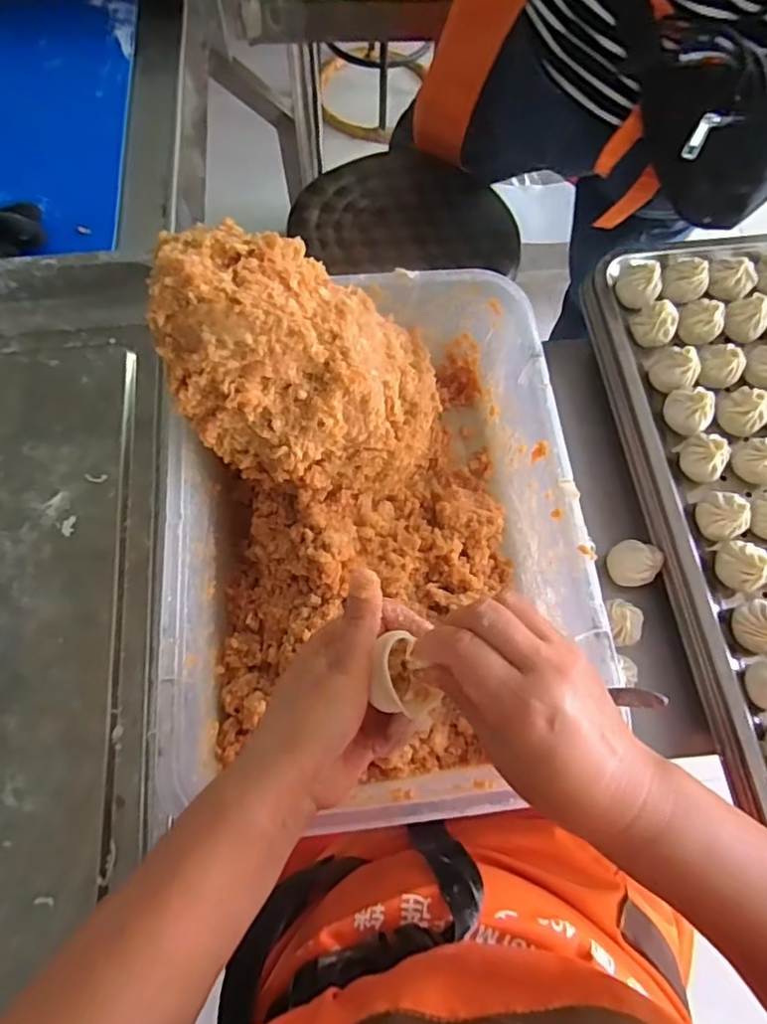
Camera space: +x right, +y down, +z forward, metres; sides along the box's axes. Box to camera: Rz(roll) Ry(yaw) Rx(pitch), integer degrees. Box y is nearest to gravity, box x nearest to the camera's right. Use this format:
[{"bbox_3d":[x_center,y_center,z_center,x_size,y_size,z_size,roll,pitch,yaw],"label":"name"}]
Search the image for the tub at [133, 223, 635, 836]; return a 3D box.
[{"bbox_3d":[-0.007,-0.027,0.409,0.271,0.221,0.331,-4,70,-4],"label":"tub"}]

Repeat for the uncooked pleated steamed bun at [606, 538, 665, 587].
[{"bbox_3d":[0.211,0.042,0.497,0.034,0.026,0.038,-42,77,-15],"label":"uncooked pleated steamed bun"}]

